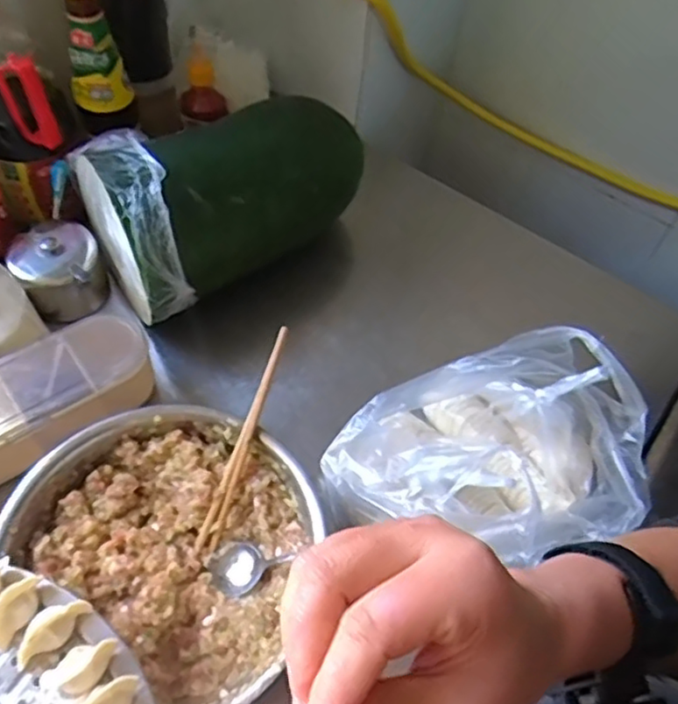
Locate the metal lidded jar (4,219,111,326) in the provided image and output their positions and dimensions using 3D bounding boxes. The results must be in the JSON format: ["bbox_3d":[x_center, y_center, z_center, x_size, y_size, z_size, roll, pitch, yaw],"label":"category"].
[{"bbox_3d":[-0.312,-0.093,0.726,0.091,0.079,0.103,-24,61,-20],"label":"metal lidded jar"}]

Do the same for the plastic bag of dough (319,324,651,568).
[{"bbox_3d":[0.128,0.092,0.566,0.253,0.118,0.177,-10,57,-11],"label":"plastic bag of dough"}]

